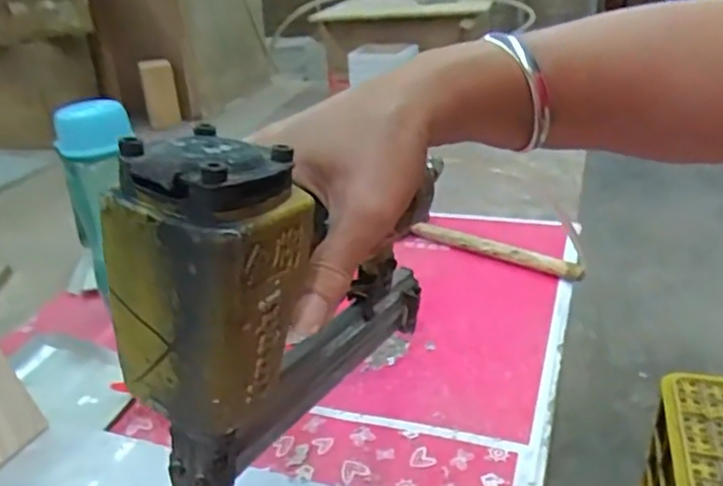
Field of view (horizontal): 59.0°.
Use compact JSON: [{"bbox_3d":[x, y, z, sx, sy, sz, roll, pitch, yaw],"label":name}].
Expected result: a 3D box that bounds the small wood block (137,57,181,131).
[{"bbox_3d":[-0.419,-0.310,1.334,0.065,0.143,0.038,-11,47,-15],"label":"small wood block"}]

